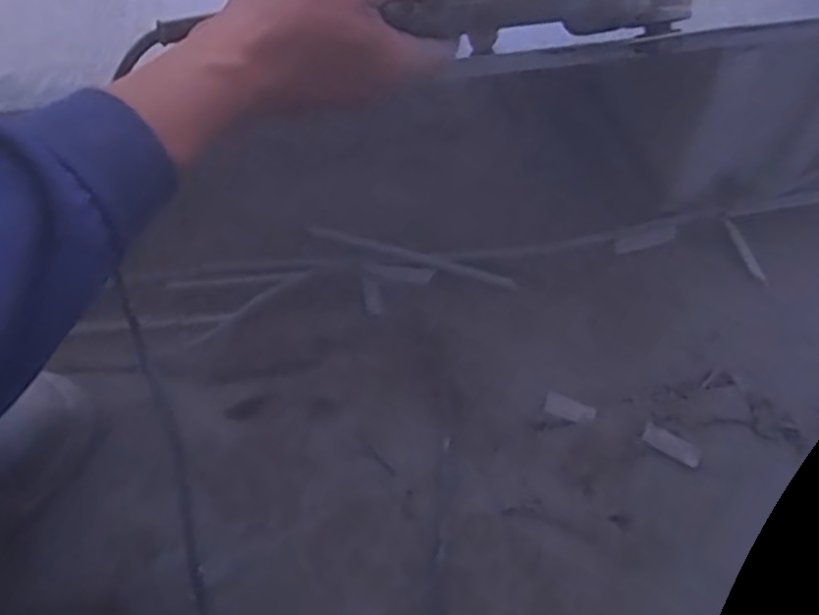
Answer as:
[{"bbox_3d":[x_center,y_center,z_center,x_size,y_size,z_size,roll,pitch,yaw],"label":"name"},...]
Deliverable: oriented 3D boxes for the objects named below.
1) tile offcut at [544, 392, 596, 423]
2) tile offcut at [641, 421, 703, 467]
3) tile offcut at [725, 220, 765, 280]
[{"bbox_3d":[0.130,0.083,0.588,0.041,0.004,0.018,18,60,17],"label":"tile offcut"},{"bbox_3d":[0.207,0.108,0.571,0.046,0.004,0.017,24,62,20],"label":"tile offcut"},{"bbox_3d":[0.302,-0.053,0.654,0.010,0.004,0.065,-14,56,-4],"label":"tile offcut"}]

